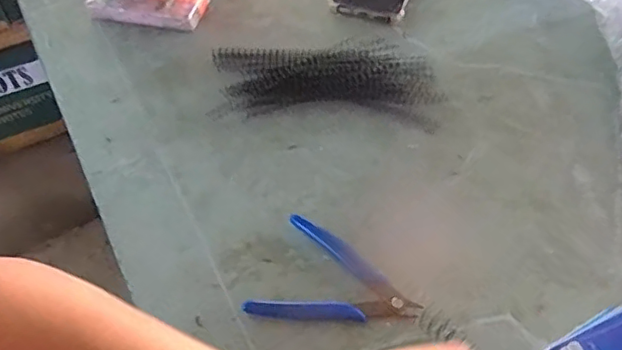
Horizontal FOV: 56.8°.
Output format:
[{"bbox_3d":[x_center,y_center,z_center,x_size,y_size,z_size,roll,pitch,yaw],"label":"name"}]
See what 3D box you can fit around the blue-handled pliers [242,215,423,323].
[{"bbox_3d":[0.022,0.087,0.444,0.118,0.009,0.084,20,58,12],"label":"blue-handled pliers"}]

